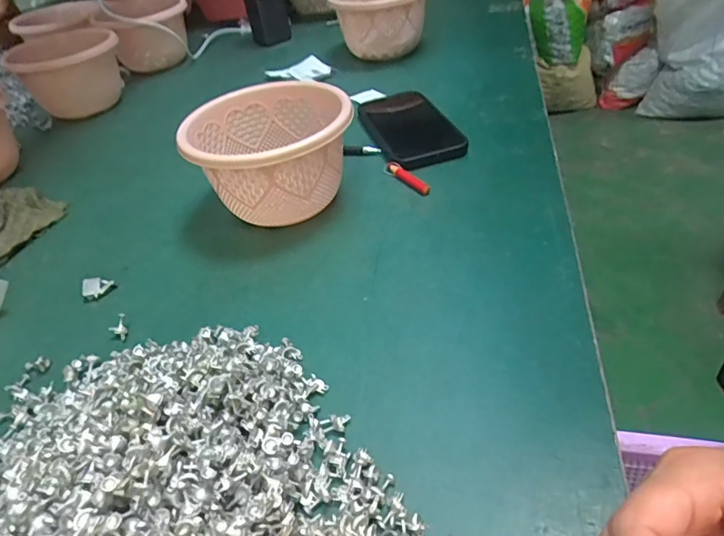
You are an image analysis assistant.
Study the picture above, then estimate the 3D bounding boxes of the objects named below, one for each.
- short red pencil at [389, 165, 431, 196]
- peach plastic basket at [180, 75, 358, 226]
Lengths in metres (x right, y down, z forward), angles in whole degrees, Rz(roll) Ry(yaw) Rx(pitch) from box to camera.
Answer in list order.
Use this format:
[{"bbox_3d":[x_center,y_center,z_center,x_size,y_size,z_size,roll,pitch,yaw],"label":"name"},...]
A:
[{"bbox_3d":[0.046,-0.086,0.482,0.011,0.013,0.056,-28,45,-22],"label":"short red pencil"},{"bbox_3d":[-0.080,-0.097,0.456,0.135,0.092,0.127,-21,43,-15],"label":"peach plastic basket"}]

